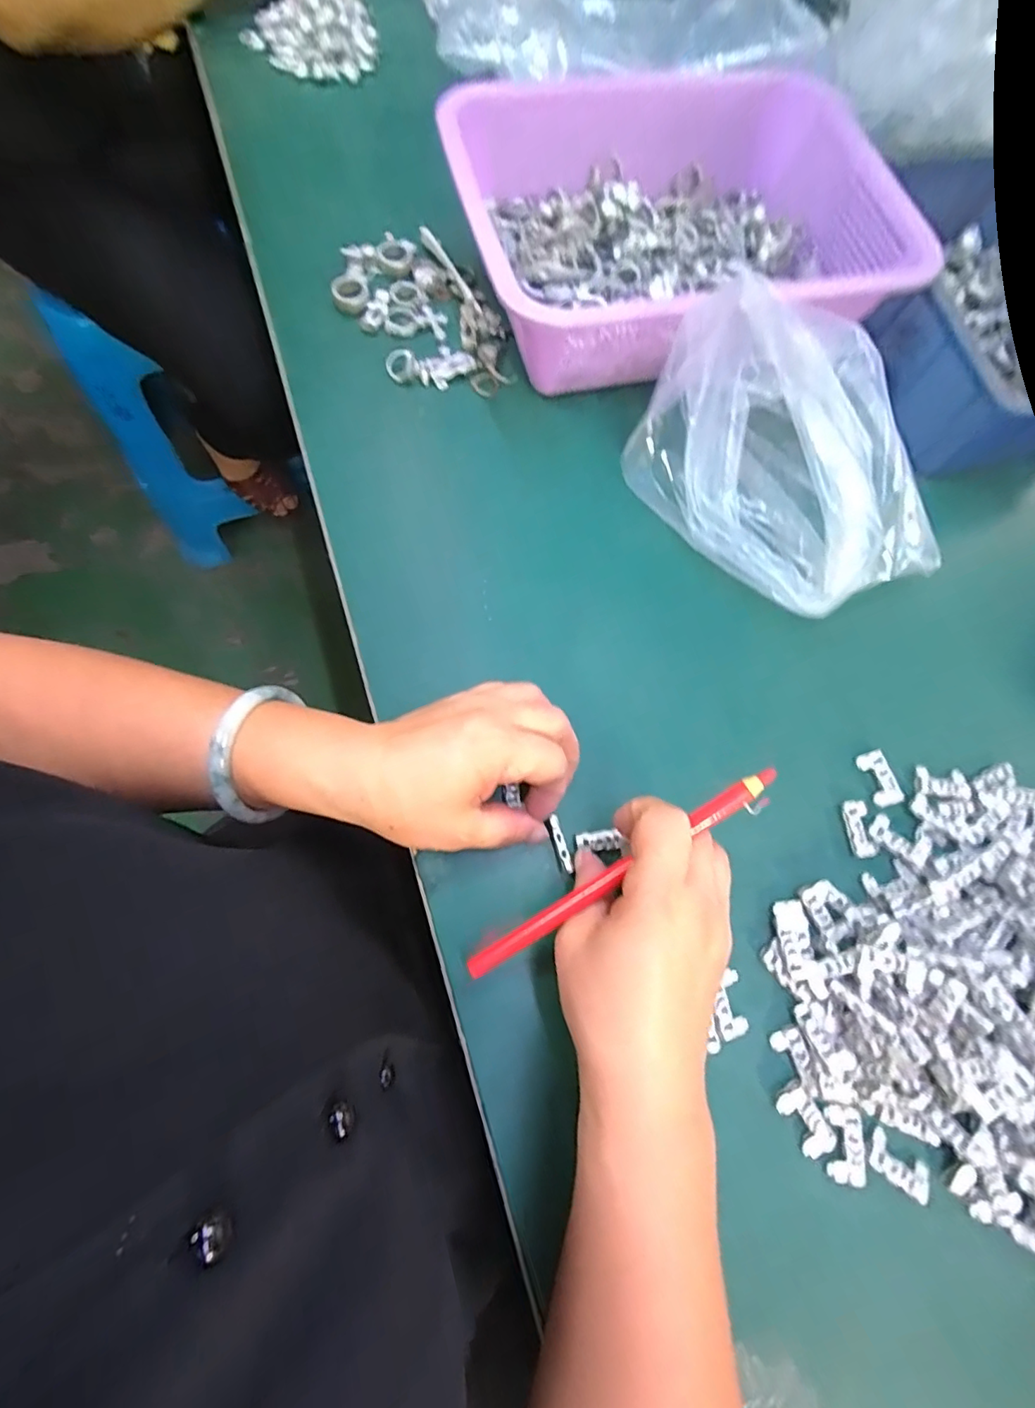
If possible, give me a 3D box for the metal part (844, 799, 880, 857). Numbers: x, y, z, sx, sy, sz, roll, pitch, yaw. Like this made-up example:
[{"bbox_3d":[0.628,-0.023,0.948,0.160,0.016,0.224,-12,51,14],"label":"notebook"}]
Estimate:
[{"bbox_3d":[0.197,0.072,0.302,0.015,0.004,0.031,-2,73,-5],"label":"metal part"}]

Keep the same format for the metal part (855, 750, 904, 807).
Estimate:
[{"bbox_3d":[0.216,0.044,0.312,0.018,0.005,0.031,-15,75,-9],"label":"metal part"}]

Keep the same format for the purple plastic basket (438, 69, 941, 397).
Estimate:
[{"bbox_3d":[0.112,-0.336,0.378,0.304,0.070,0.241,-7,74,-7],"label":"purple plastic basket"}]

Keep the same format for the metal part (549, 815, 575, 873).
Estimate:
[{"bbox_3d":[0.023,0.075,0.280,0.005,0.006,0.029,-15,70,-6],"label":"metal part"}]

